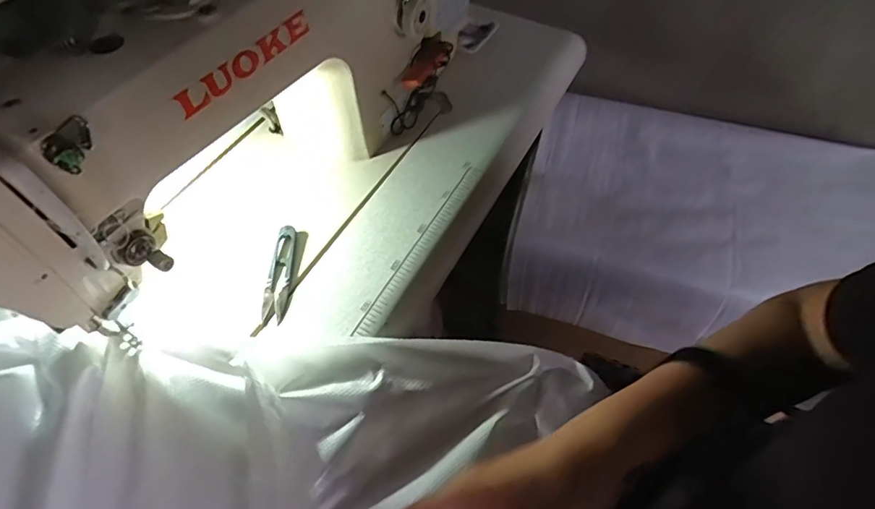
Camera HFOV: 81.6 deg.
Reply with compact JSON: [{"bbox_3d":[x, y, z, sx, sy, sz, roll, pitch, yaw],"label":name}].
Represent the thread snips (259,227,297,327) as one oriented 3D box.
[{"bbox_3d":[-0.148,0.017,0.471,0.025,0.011,0.099,-3,55,-2],"label":"thread snips"}]

